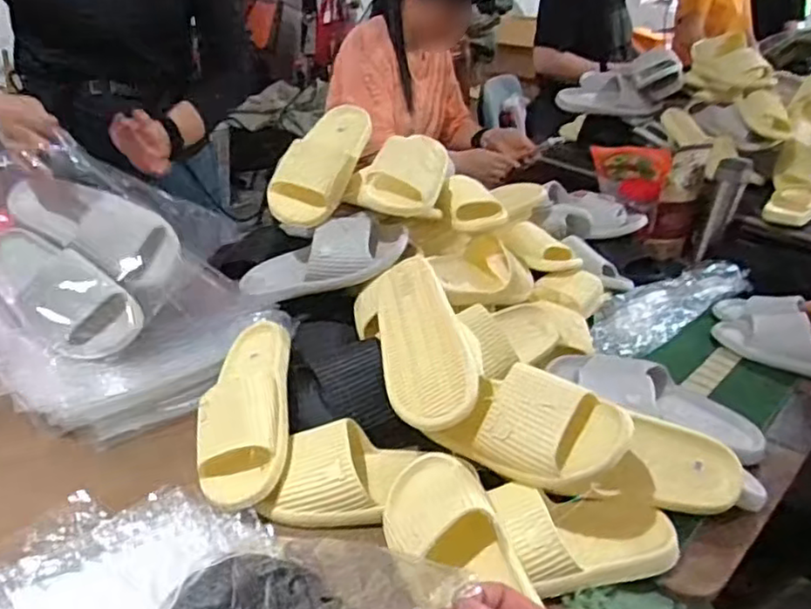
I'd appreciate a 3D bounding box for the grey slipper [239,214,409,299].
[{"bbox_3d":[-0.125,-0.072,0.984,0.256,0.085,0.088,-18,25,12],"label":"grey slipper"}]

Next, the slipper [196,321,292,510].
[{"bbox_3d":[-0.180,0.114,0.742,0.099,0.073,0.274,-15,36,6],"label":"slipper"}]

